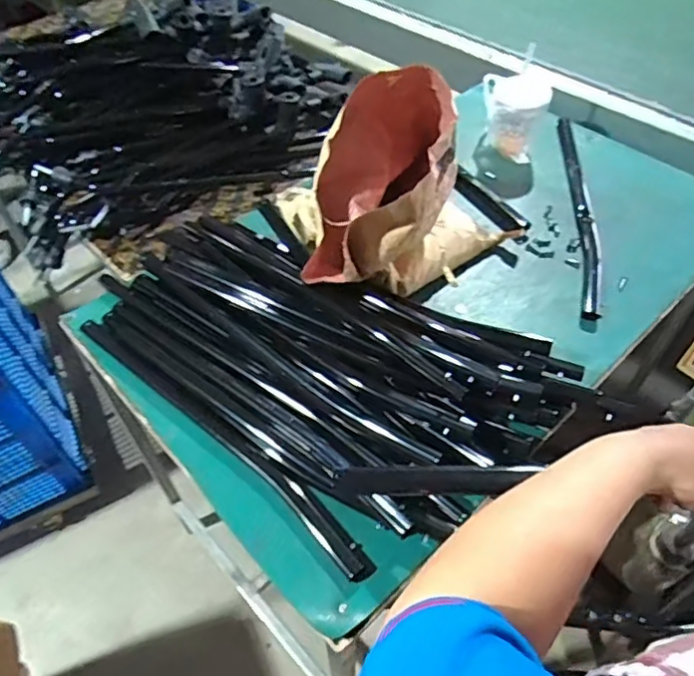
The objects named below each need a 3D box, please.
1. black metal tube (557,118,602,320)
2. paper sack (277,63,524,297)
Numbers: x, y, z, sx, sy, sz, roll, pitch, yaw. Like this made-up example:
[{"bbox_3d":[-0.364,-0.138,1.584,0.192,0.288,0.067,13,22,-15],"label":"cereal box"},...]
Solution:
[{"bbox_3d":[0.398,-0.230,1.006,0.044,0.022,0.498,5,50,6],"label":"black metal tube"},{"bbox_3d":[0.093,-0.198,0.813,0.179,0.297,0.299,27,56,22],"label":"paper sack"}]

